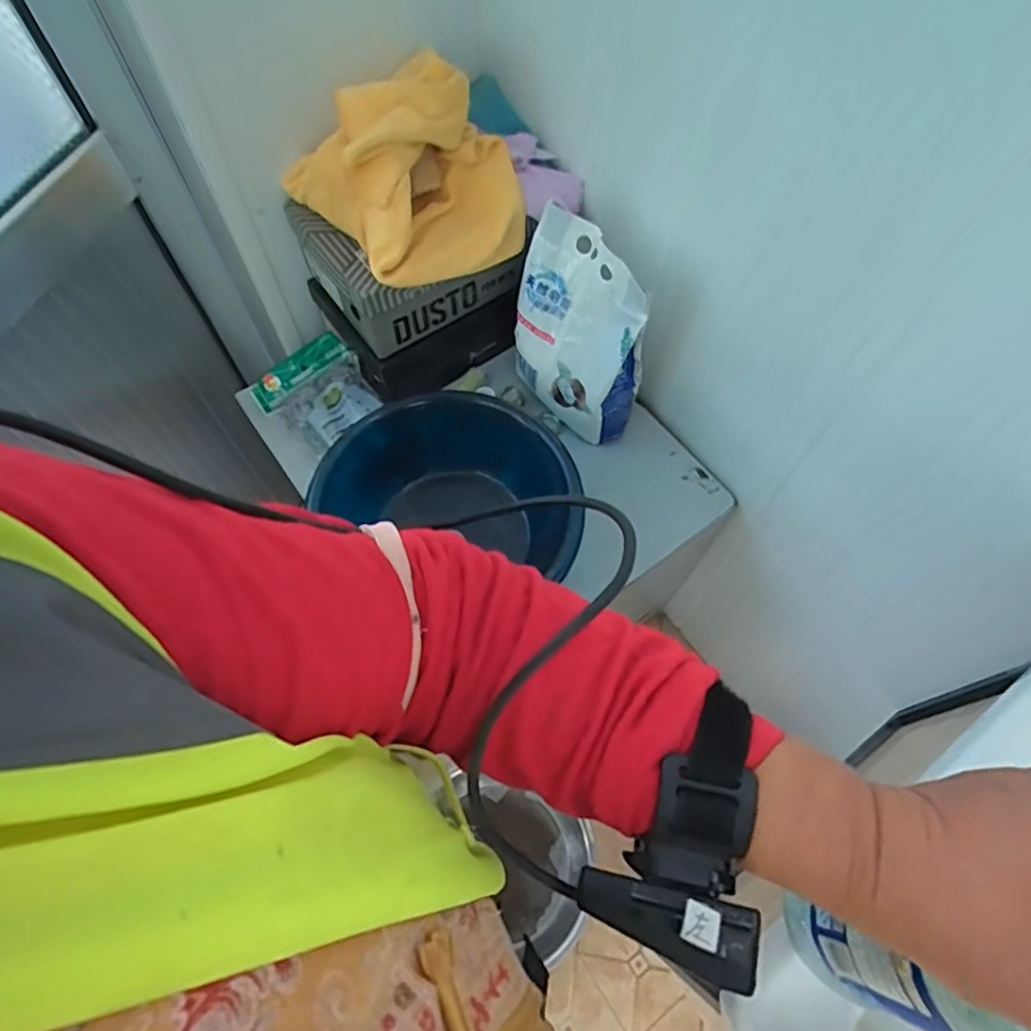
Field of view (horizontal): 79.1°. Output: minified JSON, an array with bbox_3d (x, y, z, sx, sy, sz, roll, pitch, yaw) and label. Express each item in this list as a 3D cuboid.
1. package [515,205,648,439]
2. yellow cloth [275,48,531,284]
[{"bbox_3d":[0.077,-0.235,0.835,0.091,0.249,0.193,-36,68,-16],"label":"package"},{"bbox_3d":[-0.125,-0.414,0.764,0.233,0.166,0.193,-33,67,-15],"label":"yellow cloth"}]

